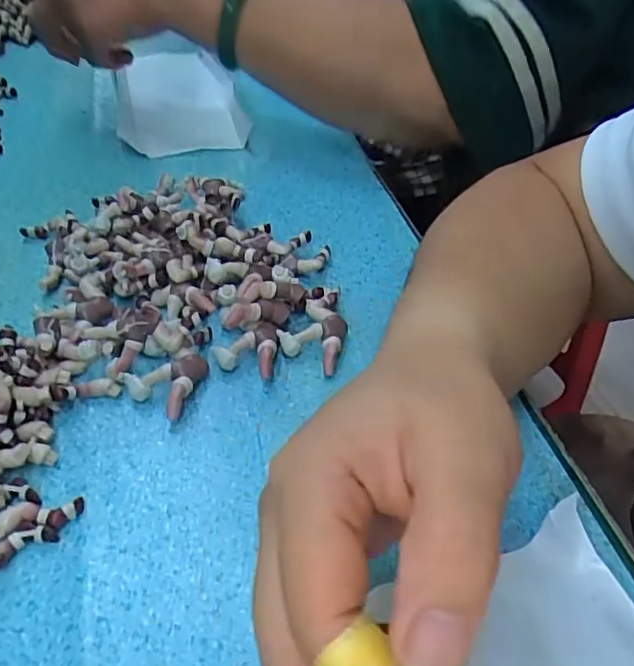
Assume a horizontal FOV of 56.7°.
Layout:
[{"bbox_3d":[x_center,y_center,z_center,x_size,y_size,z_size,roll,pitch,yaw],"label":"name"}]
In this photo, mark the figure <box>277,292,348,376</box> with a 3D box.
[{"bbox_3d":[0.004,-0.002,0.313,0.032,0.013,0.046,25,48,20],"label":"figure"}]

